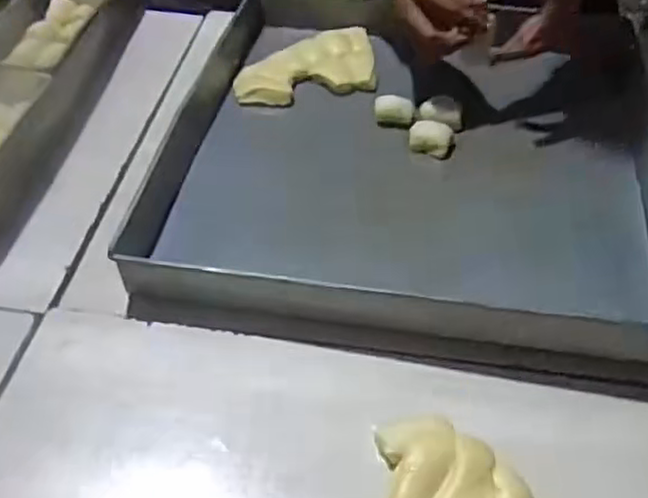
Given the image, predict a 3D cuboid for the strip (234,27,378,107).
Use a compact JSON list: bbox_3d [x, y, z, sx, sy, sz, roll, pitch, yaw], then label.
[{"bbox_3d":[-0.021,-0.206,0.794,0.163,0.026,0.093,-12,50,-12],"label":"strip"}]

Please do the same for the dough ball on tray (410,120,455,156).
[{"bbox_3d":[0.110,-0.115,0.720,0.043,0.028,0.026,12,49,9],"label":"dough ball on tray"}]

